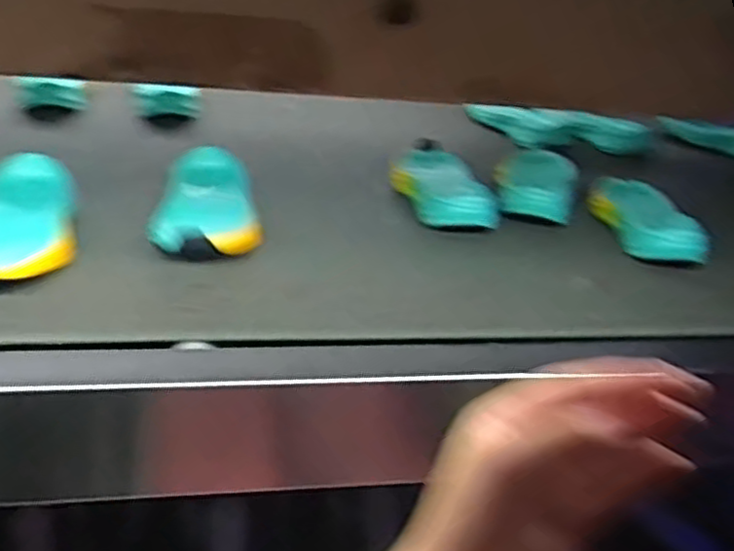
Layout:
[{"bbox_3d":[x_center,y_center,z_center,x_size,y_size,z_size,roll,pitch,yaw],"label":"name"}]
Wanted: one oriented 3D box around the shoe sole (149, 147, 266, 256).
[{"bbox_3d":[-0.149,-0.067,0.696,0.091,0.034,0.200,-7,29,-9],"label":"shoe sole"}]

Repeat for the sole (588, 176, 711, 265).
[{"bbox_3d":[0.295,-0.071,0.812,0.078,0.031,0.198,-1,29,1],"label":"sole"}]

